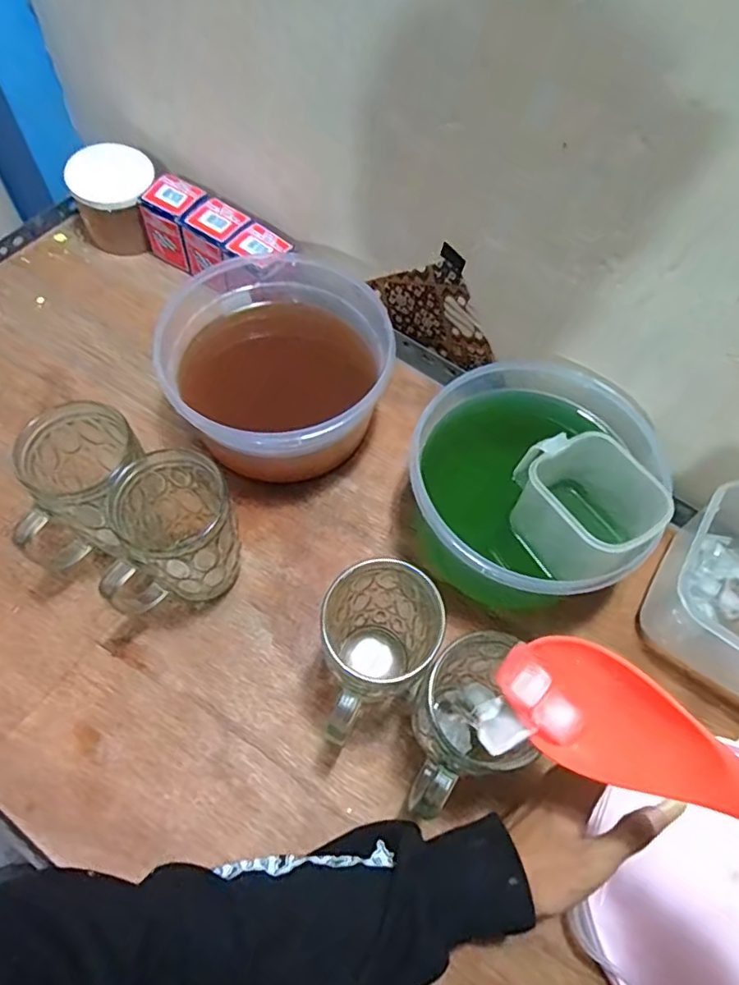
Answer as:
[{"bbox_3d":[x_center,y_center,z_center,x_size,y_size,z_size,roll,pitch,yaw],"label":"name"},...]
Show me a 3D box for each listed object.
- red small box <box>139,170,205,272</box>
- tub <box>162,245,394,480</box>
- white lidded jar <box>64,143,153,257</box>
[{"bbox_3d":[-0.206,-0.286,0.608,0.055,0.065,0.056,22,63,8],"label":"red small box"},{"bbox_3d":[-0.079,-0.115,0.521,0.176,0.104,0.187,2,62,-3],"label":"tub"},{"bbox_3d":[-0.271,-0.314,0.616,0.082,0.084,0.072,-13,64,-11],"label":"white lidded jar"}]

